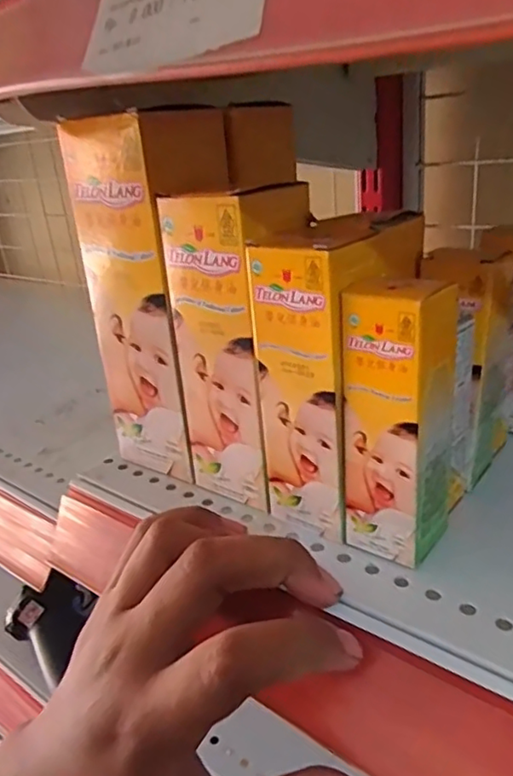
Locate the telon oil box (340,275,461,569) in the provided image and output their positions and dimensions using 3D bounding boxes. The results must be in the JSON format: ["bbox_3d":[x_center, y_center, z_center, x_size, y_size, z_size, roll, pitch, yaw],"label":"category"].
[{"bbox_3d":[0.055,0.012,0.231,0.032,0.108,0.037,14,31,38],"label":"telon oil box"}]

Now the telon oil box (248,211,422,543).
[{"bbox_3d":[0.037,-0.009,0.259,0.047,0.118,0.071,10,29,32],"label":"telon oil box"}]

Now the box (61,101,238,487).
[{"bbox_3d":[-0.044,-0.044,0.299,0.063,0.162,0.054,12,30,35],"label":"box"}]

